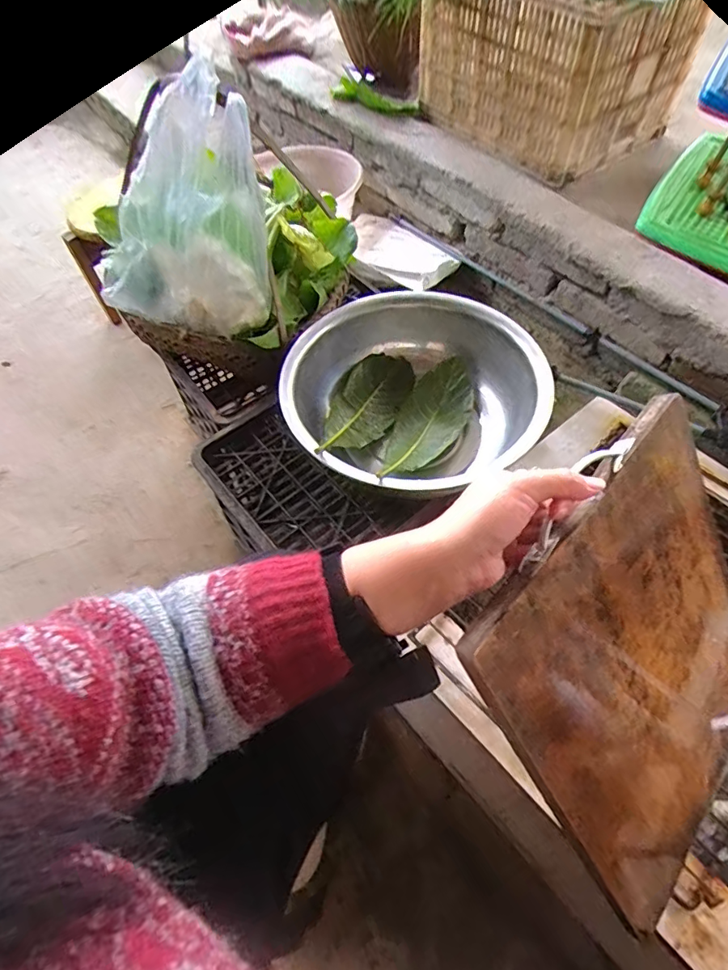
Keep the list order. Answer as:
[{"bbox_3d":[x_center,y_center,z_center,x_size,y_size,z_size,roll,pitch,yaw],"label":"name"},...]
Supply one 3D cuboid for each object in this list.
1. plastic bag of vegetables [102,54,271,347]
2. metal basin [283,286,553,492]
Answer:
[{"bbox_3d":[-0.246,-0.332,0.640,0.228,0.305,0.090,-10,57,-3],"label":"plastic bag of vegetables"},{"bbox_3d":[0.074,-0.131,0.759,0.343,0.132,0.313,-1,57,2],"label":"metal basin"}]

